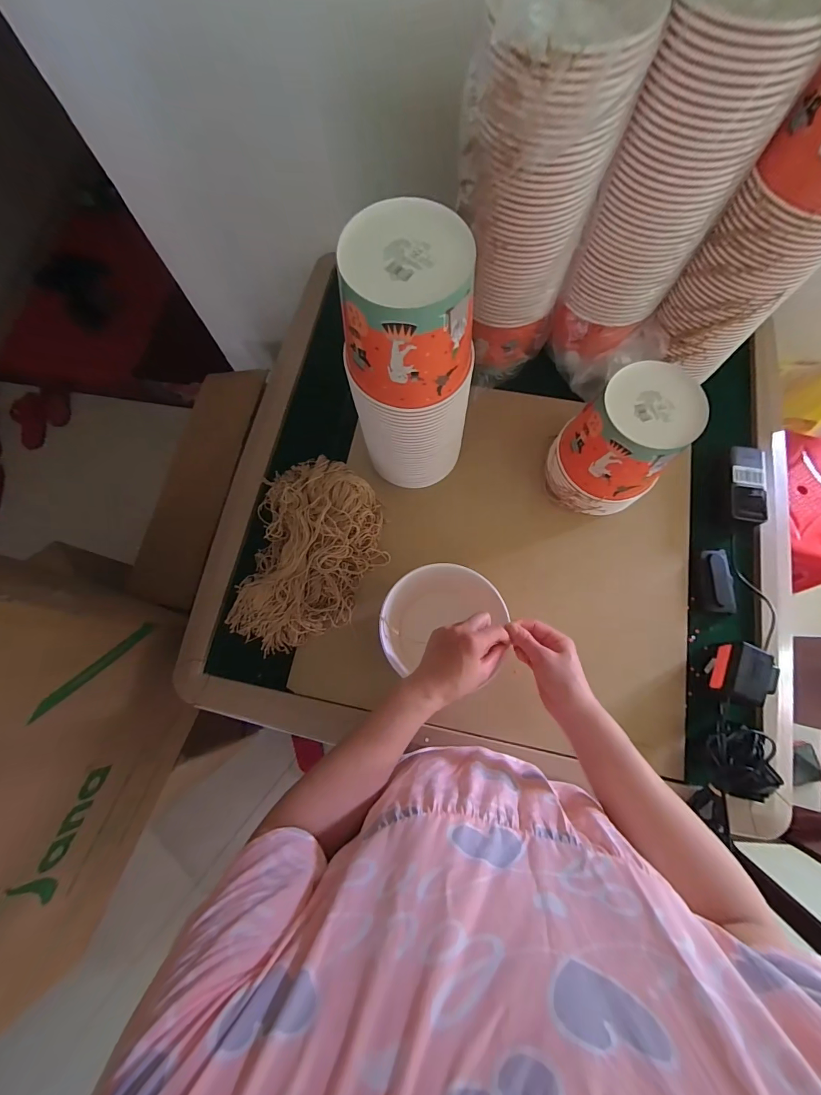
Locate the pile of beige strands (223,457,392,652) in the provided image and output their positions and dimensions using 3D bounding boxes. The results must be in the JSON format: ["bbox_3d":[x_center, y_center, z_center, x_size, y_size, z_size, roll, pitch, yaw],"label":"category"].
[{"bbox_3d":[-0.159,0.008,0.638,0.204,0.078,0.309,13,75,4],"label":"pile of beige strands"}]

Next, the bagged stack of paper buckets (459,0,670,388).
[{"bbox_3d":[0.148,-0.434,0.531,0.168,0.415,0.183,19,75,6],"label":"bagged stack of paper buckets"}]

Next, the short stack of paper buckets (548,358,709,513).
[{"bbox_3d":[0.309,-0.149,0.591,0.138,0.190,0.147,-40,77,-9],"label":"short stack of paper buckets"}]

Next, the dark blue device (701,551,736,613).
[{"bbox_3d":[0.486,0.053,0.625,0.040,0.019,0.096,4,74,2],"label":"dark blue device"}]

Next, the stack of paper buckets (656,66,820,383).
[{"bbox_3d":[0.486,-0.416,0.517,0.132,0.372,0.140,-42,78,-10],"label":"stack of paper buckets"}]

